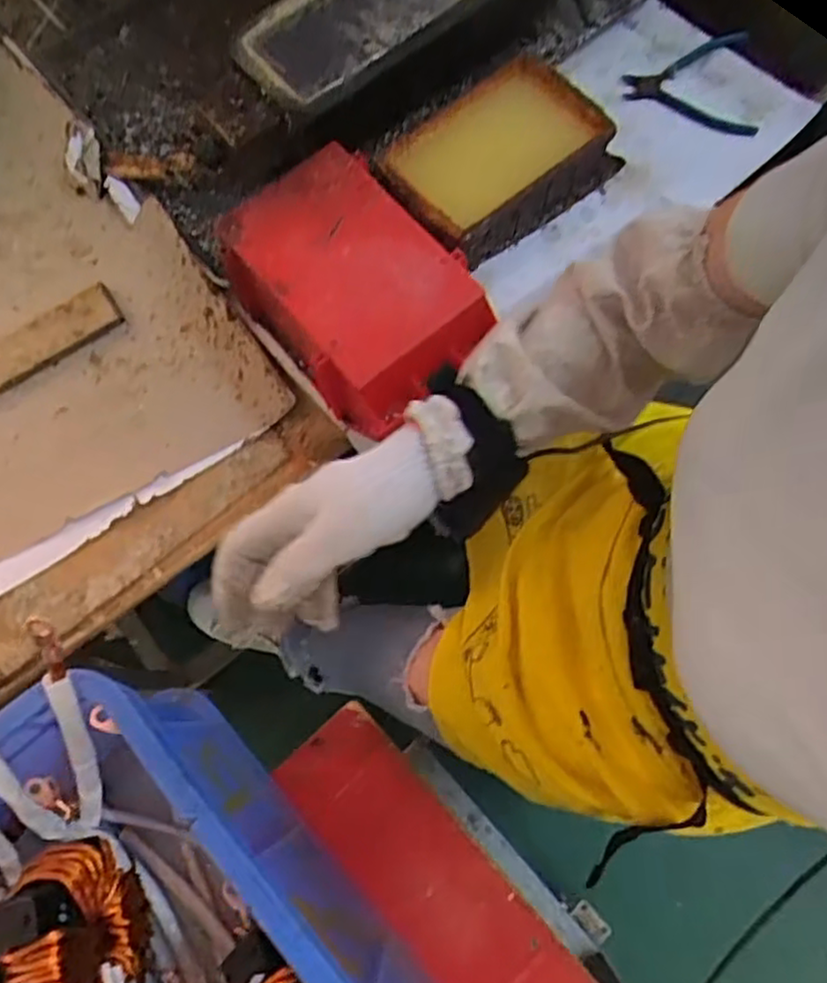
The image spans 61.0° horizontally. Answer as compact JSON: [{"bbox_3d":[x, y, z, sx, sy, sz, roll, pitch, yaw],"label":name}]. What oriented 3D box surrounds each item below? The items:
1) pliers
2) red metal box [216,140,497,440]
[{"bbox_3d":[0.284,-0.423,0.728,0.129,0.021,0.125,-1,73,2],"label":"pliers"},{"bbox_3d":[-0.050,-0.167,0.632,0.146,0.123,0.230,-37,75,-9],"label":"red metal box"}]

